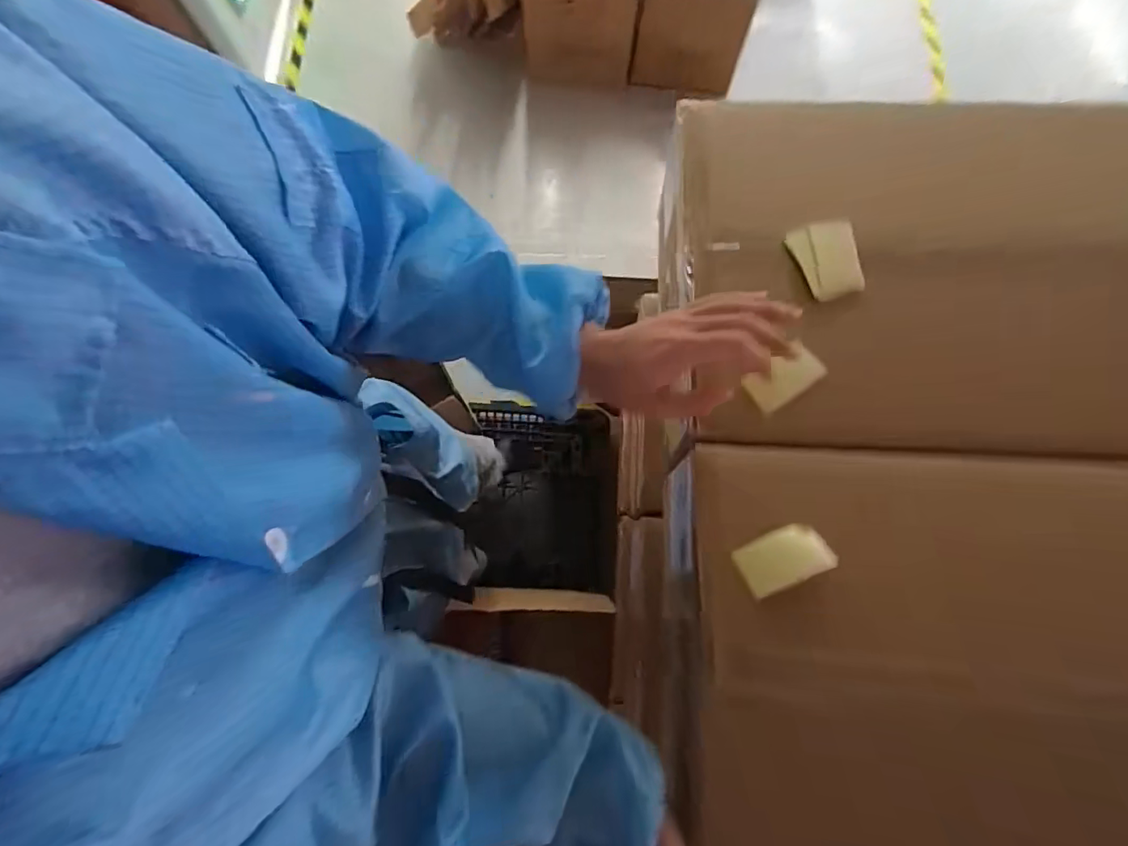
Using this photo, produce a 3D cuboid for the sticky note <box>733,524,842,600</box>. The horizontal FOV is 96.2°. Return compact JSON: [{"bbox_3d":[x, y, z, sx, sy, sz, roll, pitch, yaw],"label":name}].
[{"bbox_3d":[0.172,0.106,0.397,0.068,0.016,0.039,-21,76,-4],"label":"sticky note"}]

